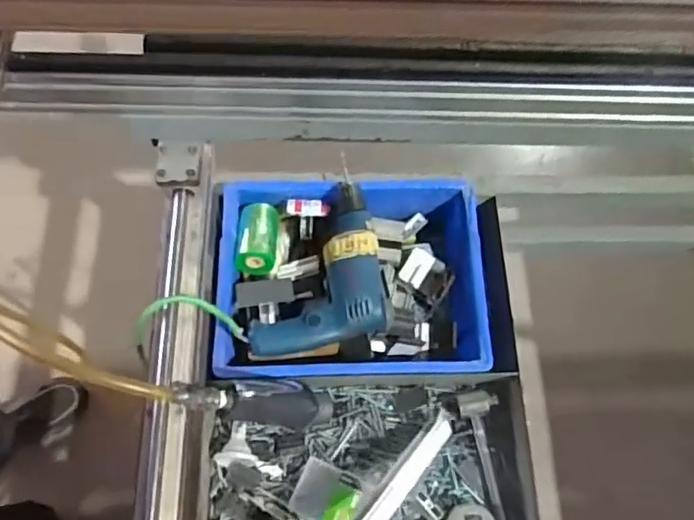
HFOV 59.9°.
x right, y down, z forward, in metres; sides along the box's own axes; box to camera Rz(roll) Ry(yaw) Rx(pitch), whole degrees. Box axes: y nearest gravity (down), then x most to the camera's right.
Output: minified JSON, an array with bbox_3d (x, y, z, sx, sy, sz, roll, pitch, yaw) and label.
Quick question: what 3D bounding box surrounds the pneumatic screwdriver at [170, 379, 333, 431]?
[{"bbox_3d":[-0.101,0.165,0.697,0.049,0.239,0.052,-27,59,35],"label":"pneumatic screwdriver"}]

